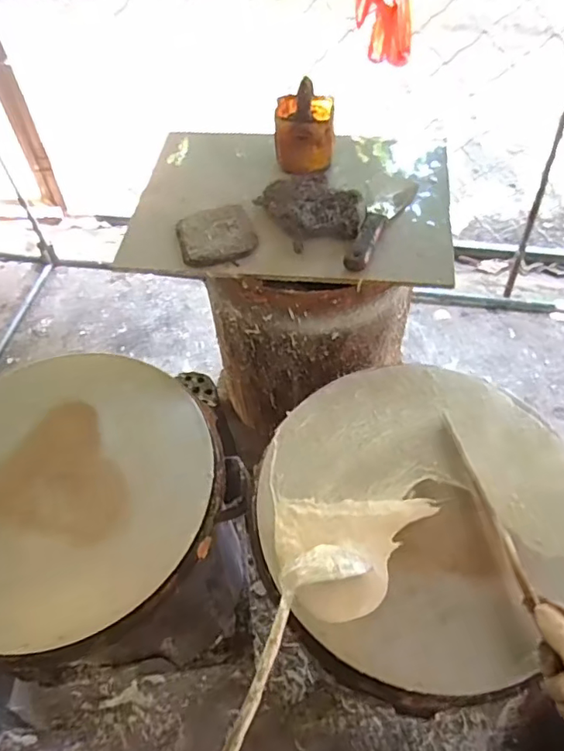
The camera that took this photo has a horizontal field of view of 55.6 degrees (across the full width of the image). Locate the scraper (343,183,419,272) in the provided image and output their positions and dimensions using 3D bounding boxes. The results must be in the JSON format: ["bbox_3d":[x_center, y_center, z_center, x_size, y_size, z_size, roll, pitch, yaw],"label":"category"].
[{"bbox_3d":[0.139,-0.225,0.776,0.048,0.017,0.206,23,58,19],"label":"scraper"}]

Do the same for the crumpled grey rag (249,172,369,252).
[{"bbox_3d":[0.042,-0.252,0.786,0.119,0.032,0.152,-27,57,-16],"label":"crumpled grey rag"}]

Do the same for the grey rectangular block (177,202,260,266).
[{"bbox_3d":[-0.096,-0.204,0.785,0.108,0.020,0.103,-17,54,-9],"label":"grey rectangular block"}]

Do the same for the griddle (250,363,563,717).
[{"bbox_3d":[0.163,0.145,0.635,0.386,0.067,0.372,-2,54,2],"label":"griddle"}]

